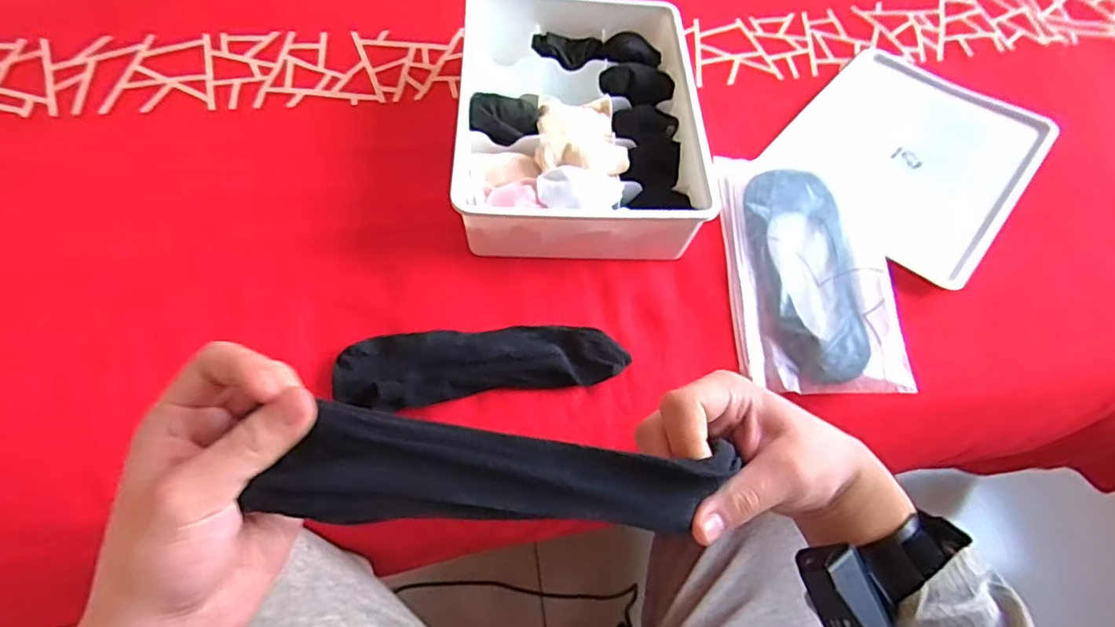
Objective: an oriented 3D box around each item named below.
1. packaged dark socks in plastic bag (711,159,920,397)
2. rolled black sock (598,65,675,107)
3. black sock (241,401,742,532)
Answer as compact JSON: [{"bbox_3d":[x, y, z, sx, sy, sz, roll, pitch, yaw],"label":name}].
[{"bbox_3d":[0.212,-0.043,0.509,0.121,0.042,0.237,2,64,-4],"label":"packaged dark socks in plastic bag"},{"bbox_3d":[0.079,-0.226,0.571,0.072,0.029,0.042,4,64,-3],"label":"rolled black sock"},{"bbox_3d":[-0.022,0.077,0.279,0.217,0.028,0.043,6,63,-8],"label":"black sock"}]

